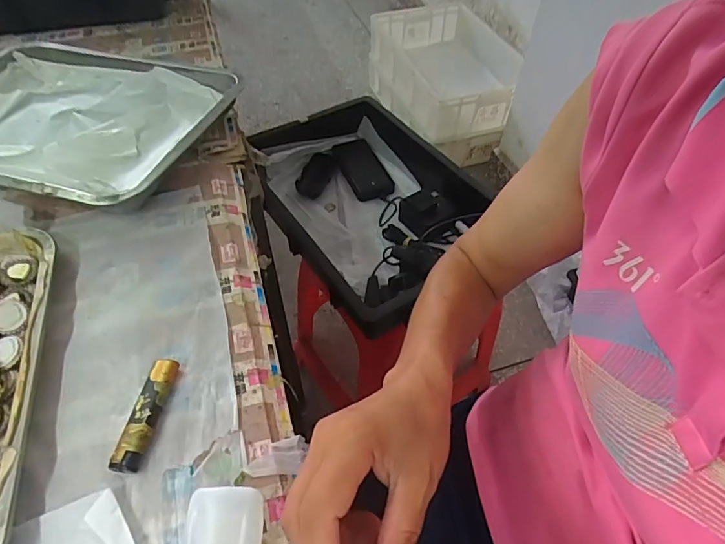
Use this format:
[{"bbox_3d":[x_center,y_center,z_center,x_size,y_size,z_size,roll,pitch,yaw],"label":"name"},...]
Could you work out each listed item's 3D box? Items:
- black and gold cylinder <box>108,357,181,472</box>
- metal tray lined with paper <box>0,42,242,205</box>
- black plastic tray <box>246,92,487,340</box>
[{"bbox_3d":[-0.154,0.100,0.334,0.019,0.013,0.079,7,51,4],"label":"black and gold cylinder"},{"bbox_3d":[-0.332,-0.173,0.529,0.350,0.056,0.252,14,51,10],"label":"metal tray lined with paper"},{"bbox_3d":[0.017,-0.115,0.788,0.301,0.105,0.433,-27,54,-23],"label":"black plastic tray"}]

